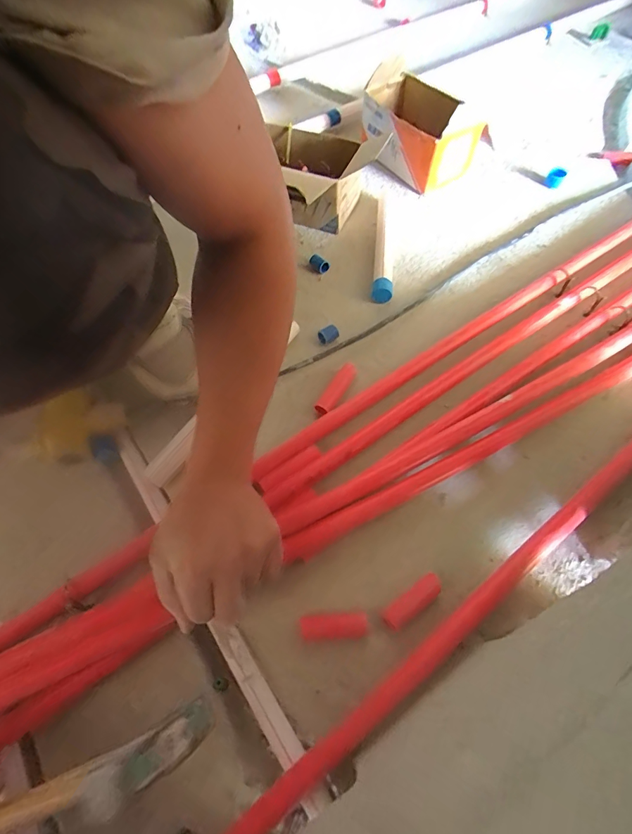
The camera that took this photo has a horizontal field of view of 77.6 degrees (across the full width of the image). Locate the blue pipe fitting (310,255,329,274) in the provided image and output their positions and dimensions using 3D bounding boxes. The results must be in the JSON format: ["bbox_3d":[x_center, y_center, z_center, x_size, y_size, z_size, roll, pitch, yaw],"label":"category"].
[{"bbox_3d":[0.004,-0.224,0.573,0.015,0.019,0.031,-35,66,-15],"label":"blue pipe fitting"}]

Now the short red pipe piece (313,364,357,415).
[{"bbox_3d":[0.024,-0.032,0.472,0.023,0.017,0.076,28,67,16],"label":"short red pipe piece"}]

